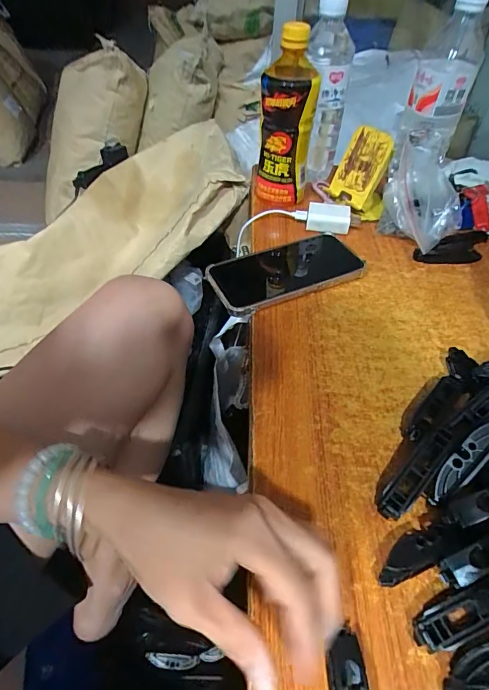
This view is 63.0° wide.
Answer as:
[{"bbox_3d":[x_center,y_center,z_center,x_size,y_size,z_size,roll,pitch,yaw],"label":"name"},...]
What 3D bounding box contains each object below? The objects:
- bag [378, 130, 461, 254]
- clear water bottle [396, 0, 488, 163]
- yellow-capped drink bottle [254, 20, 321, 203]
[{"bbox_3d":[0.220,-0.184,0.493,0.086,0.092,0.140,10,48,9],"label":"bag"},{"bbox_3d":[0.252,-0.324,0.507,0.071,0.193,0.067,-5,48,-5],"label":"clear water bottle"},{"bbox_3d":[0.052,-0.277,0.496,0.066,0.181,0.072,4,48,3],"label":"yellow-capped drink bottle"}]

